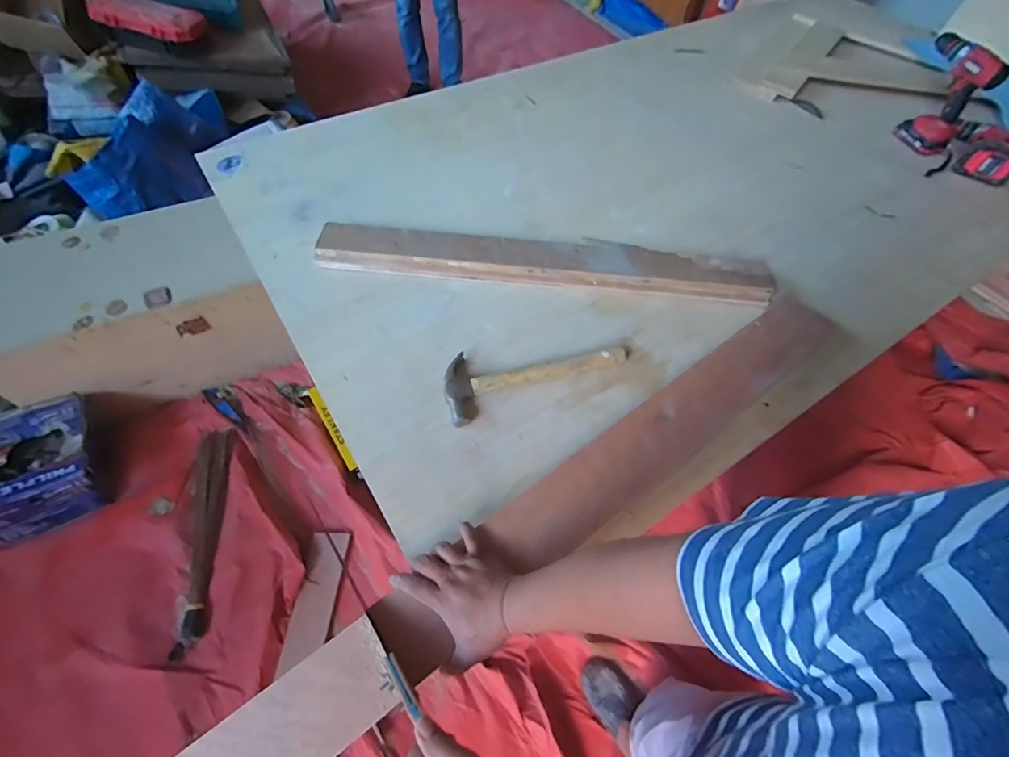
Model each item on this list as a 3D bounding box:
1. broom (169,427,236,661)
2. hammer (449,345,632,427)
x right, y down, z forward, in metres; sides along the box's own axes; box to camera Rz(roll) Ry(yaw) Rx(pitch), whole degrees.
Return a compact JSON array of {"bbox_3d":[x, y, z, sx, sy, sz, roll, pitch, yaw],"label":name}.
[{"bbox_3d":[-0.870,0.438,1.354,0.107,0.032,0.628,-8,58,-9],"label":"broom"},{"bbox_3d":[0.043,-0.029,0.785,0.314,0.025,0.117,-21,61,-16],"label":"hammer"}]

